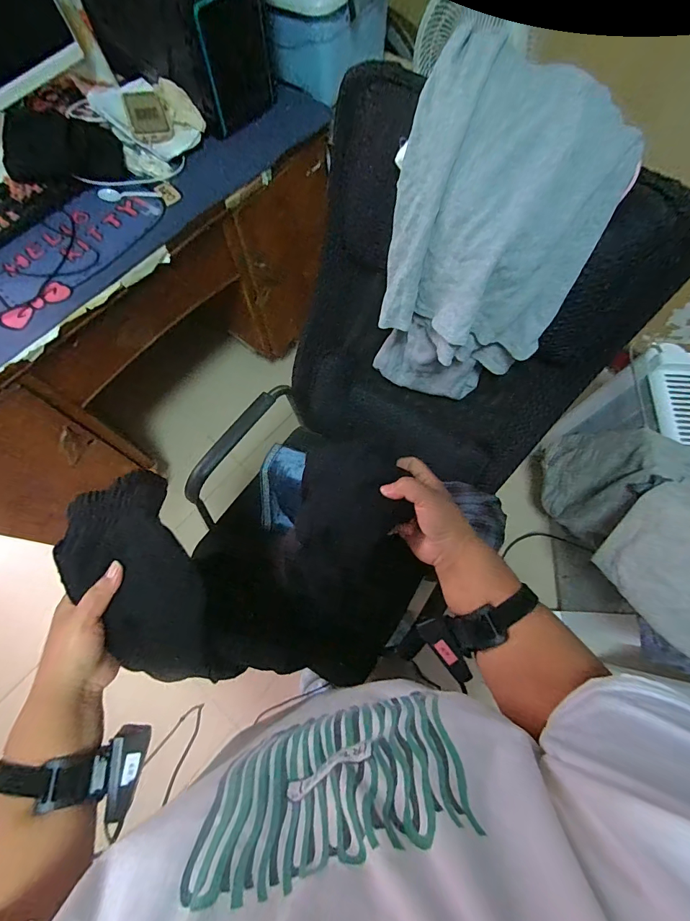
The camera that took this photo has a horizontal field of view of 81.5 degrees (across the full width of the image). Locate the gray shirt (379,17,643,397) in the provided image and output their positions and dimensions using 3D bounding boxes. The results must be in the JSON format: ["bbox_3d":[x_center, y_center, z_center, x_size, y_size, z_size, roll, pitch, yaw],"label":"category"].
[{"bbox_3d":[0.166,-0.241,0.549,0.226,0.382,0.208,24,73,8],"label":"gray shirt"}]

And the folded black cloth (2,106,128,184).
[{"bbox_3d":[-0.587,-0.667,0.836,0.222,0.063,0.203,-11,71,-4],"label":"folded black cloth"}]

